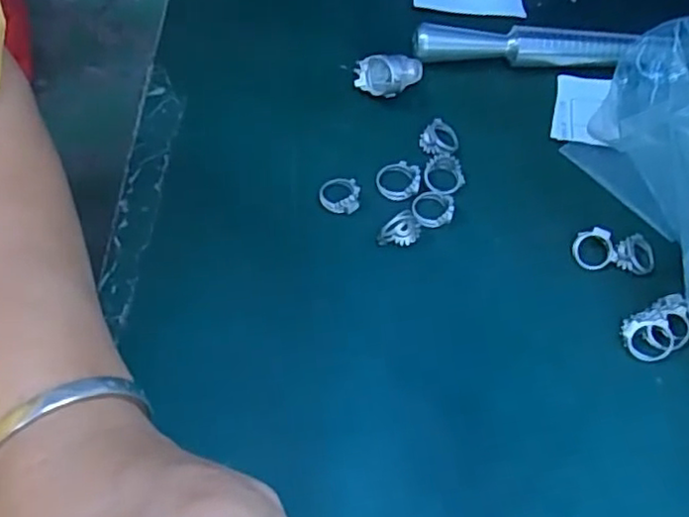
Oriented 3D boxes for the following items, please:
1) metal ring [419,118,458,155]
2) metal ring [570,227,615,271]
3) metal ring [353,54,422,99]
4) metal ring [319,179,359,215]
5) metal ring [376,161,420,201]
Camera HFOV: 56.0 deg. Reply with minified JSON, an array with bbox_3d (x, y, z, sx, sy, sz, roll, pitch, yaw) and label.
[{"bbox_3d":[0.054,-0.067,0.365,0.021,0.007,0.023,2,62,-3],"label":"metal ring"},{"bbox_3d":[0.130,-0.004,0.338,0.021,0.005,0.021,0,89,8],"label":"metal ring"},{"bbox_3d":[0.027,-0.103,0.375,0.041,0.024,0.021,-8,63,-8],"label":"metal ring"},{"bbox_3d":[-0.003,-0.034,0.345,0.021,0.006,0.021,2,62,-3],"label":"metal ring"},{"bbox_3d":[0.029,-0.043,0.349,0.023,0.007,0.022,2,62,-3],"label":"metal ring"}]

